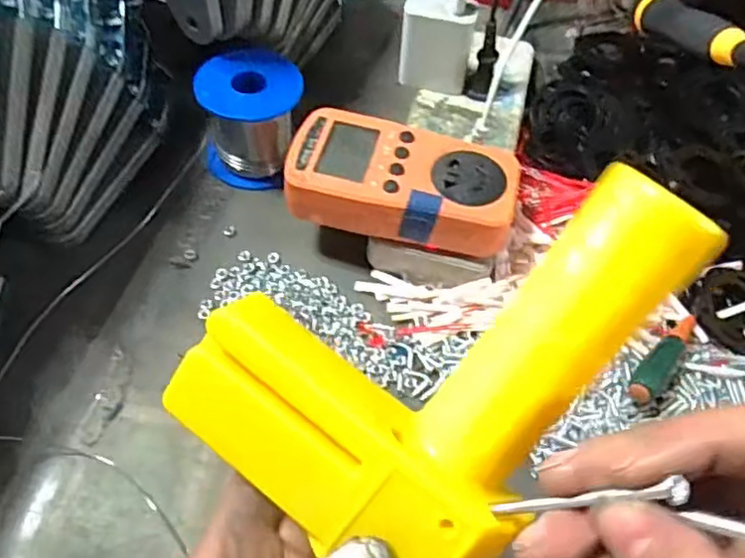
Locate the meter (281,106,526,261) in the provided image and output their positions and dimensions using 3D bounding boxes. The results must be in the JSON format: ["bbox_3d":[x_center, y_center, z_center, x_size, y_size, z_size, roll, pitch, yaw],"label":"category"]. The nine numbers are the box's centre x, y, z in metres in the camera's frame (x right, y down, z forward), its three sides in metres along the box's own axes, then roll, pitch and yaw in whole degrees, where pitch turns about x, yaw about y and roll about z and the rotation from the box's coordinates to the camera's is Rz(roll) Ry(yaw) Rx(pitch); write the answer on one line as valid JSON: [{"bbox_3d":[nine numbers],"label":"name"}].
[{"bbox_3d":[0.018,-0.056,0.368,0.129,0.031,0.067,17,56,7],"label":"meter"}]

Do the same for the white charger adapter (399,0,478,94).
[{"bbox_3d":[0.045,-0.162,0.431,0.048,0.054,0.027,17,56,7],"label":"white charger adapter"}]

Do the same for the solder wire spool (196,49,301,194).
[{"bbox_3d":[-0.079,-0.107,0.412,0.066,0.057,0.075,0,56,-5],"label":"solder wire spool"}]

